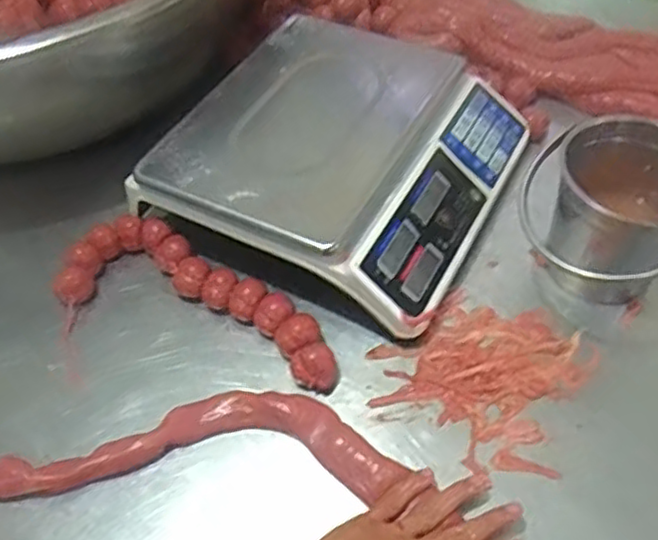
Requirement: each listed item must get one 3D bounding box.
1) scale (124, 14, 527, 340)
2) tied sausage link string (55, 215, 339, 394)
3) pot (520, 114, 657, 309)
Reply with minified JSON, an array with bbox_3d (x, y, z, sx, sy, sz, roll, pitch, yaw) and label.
[{"bbox_3d":[0.020,-0.121,0.721,0.309,0.099,0.327,24,55,18],"label":"scale"},{"bbox_3d":[-0.119,0.024,0.656,0.293,0.032,0.109,16,55,14],"label":"tied sausage link string"},{"bbox_3d":[0.273,-0.049,0.640,0.155,0.134,0.132,-13,53,-8],"label":"pot"}]

